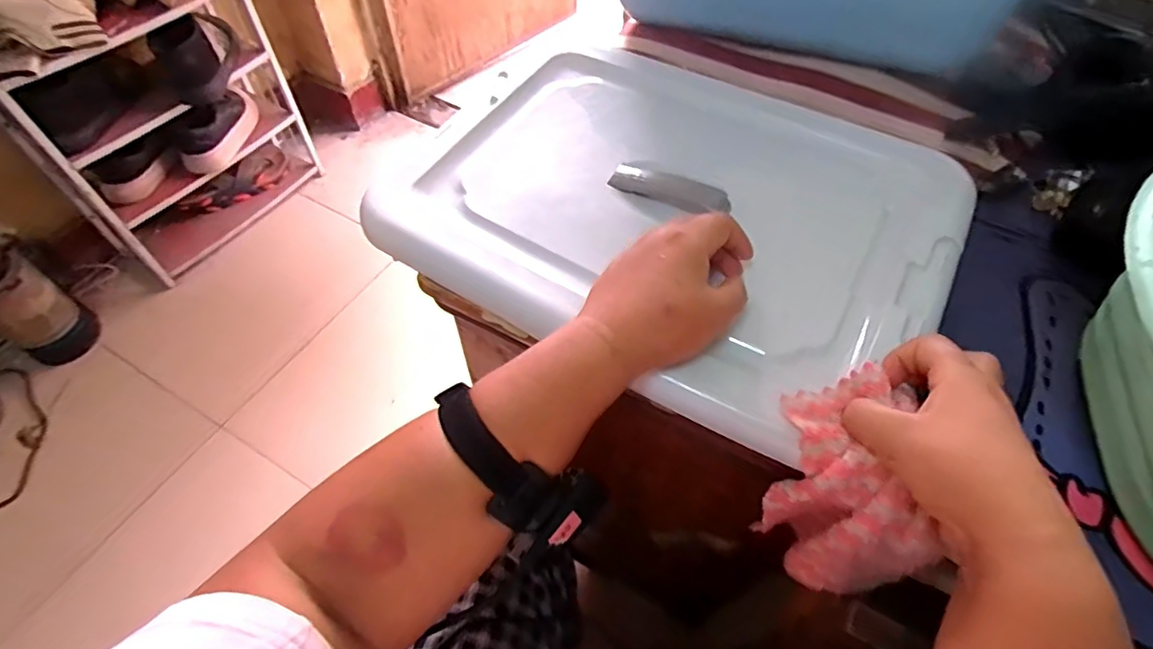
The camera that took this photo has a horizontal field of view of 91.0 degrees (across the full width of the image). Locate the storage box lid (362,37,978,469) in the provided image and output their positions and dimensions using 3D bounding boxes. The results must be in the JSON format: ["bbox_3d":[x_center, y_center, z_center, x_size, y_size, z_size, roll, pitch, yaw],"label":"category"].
[{"bbox_3d":[0.082,-0.102,0.462,0.403,0.026,0.331,27,60,16],"label":"storage box lid"}]

